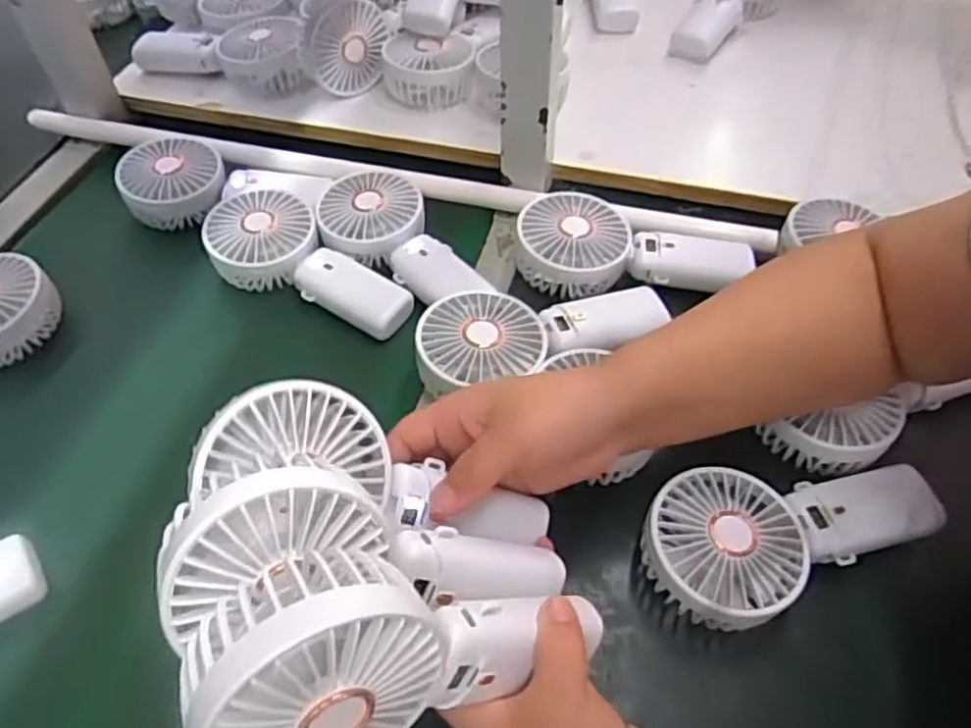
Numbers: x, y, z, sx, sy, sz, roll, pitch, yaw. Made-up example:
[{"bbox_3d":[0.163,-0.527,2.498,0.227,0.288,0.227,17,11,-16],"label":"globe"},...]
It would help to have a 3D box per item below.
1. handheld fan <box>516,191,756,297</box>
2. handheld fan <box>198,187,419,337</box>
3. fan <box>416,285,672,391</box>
[{"bbox_3d":[0.115,-0.096,0.581,0.178,0.038,0.080,0,52,1],"label":"handheld fan"},{"bbox_3d":[-0.148,-0.078,0.588,0.185,0.039,0.086,33,60,24],"label":"handheld fan"},{"bbox_3d":[0.040,-0.028,0.526,0.182,0.033,0.073,-16,53,-11],"label":"fan"}]

